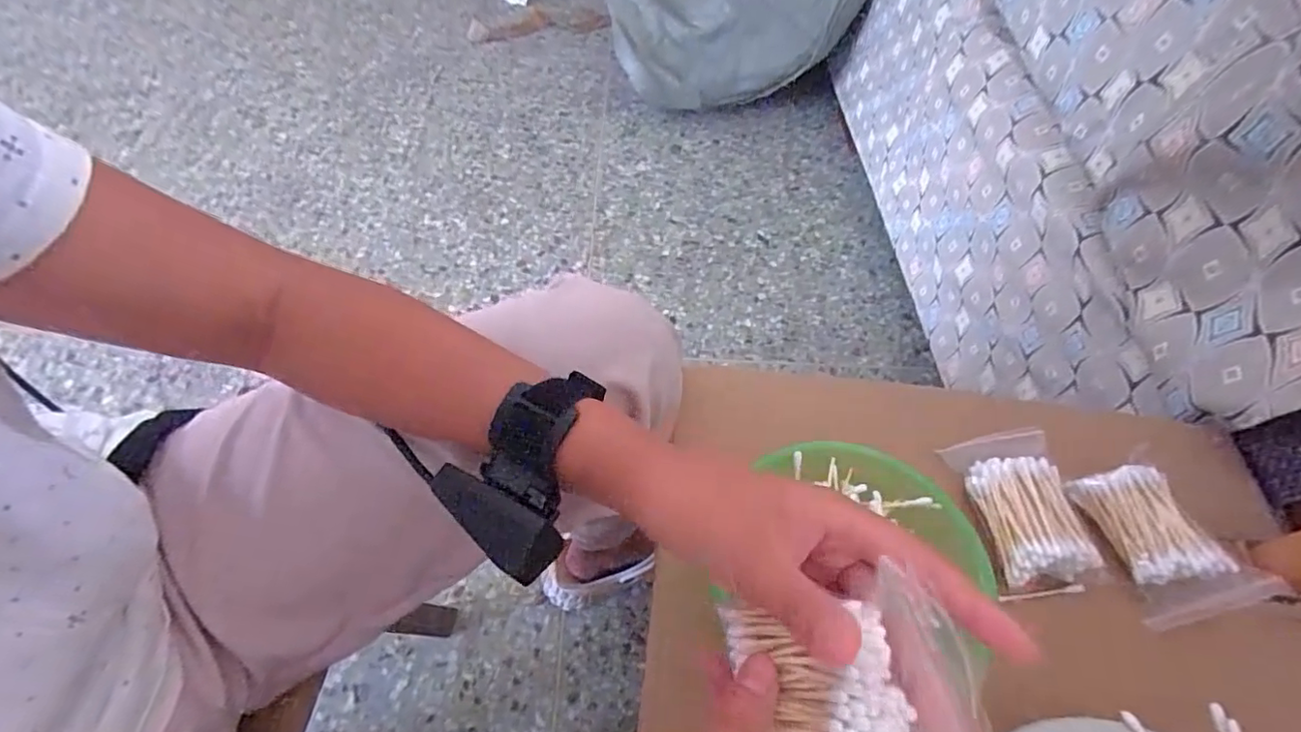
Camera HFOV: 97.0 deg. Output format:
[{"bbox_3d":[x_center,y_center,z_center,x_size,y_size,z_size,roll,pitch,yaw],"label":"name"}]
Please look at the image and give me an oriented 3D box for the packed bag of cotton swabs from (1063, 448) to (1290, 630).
[{"bbox_3d":[0.334,0.112,0.379,0.062,0.030,0.102,-33,62,9],"label":"packed bag of cotton swabs"}]

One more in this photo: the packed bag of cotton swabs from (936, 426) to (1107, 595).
[{"bbox_3d":[0.258,0.092,0.394,0.078,0.033,0.103,-4,58,-5],"label":"packed bag of cotton swabs"}]

